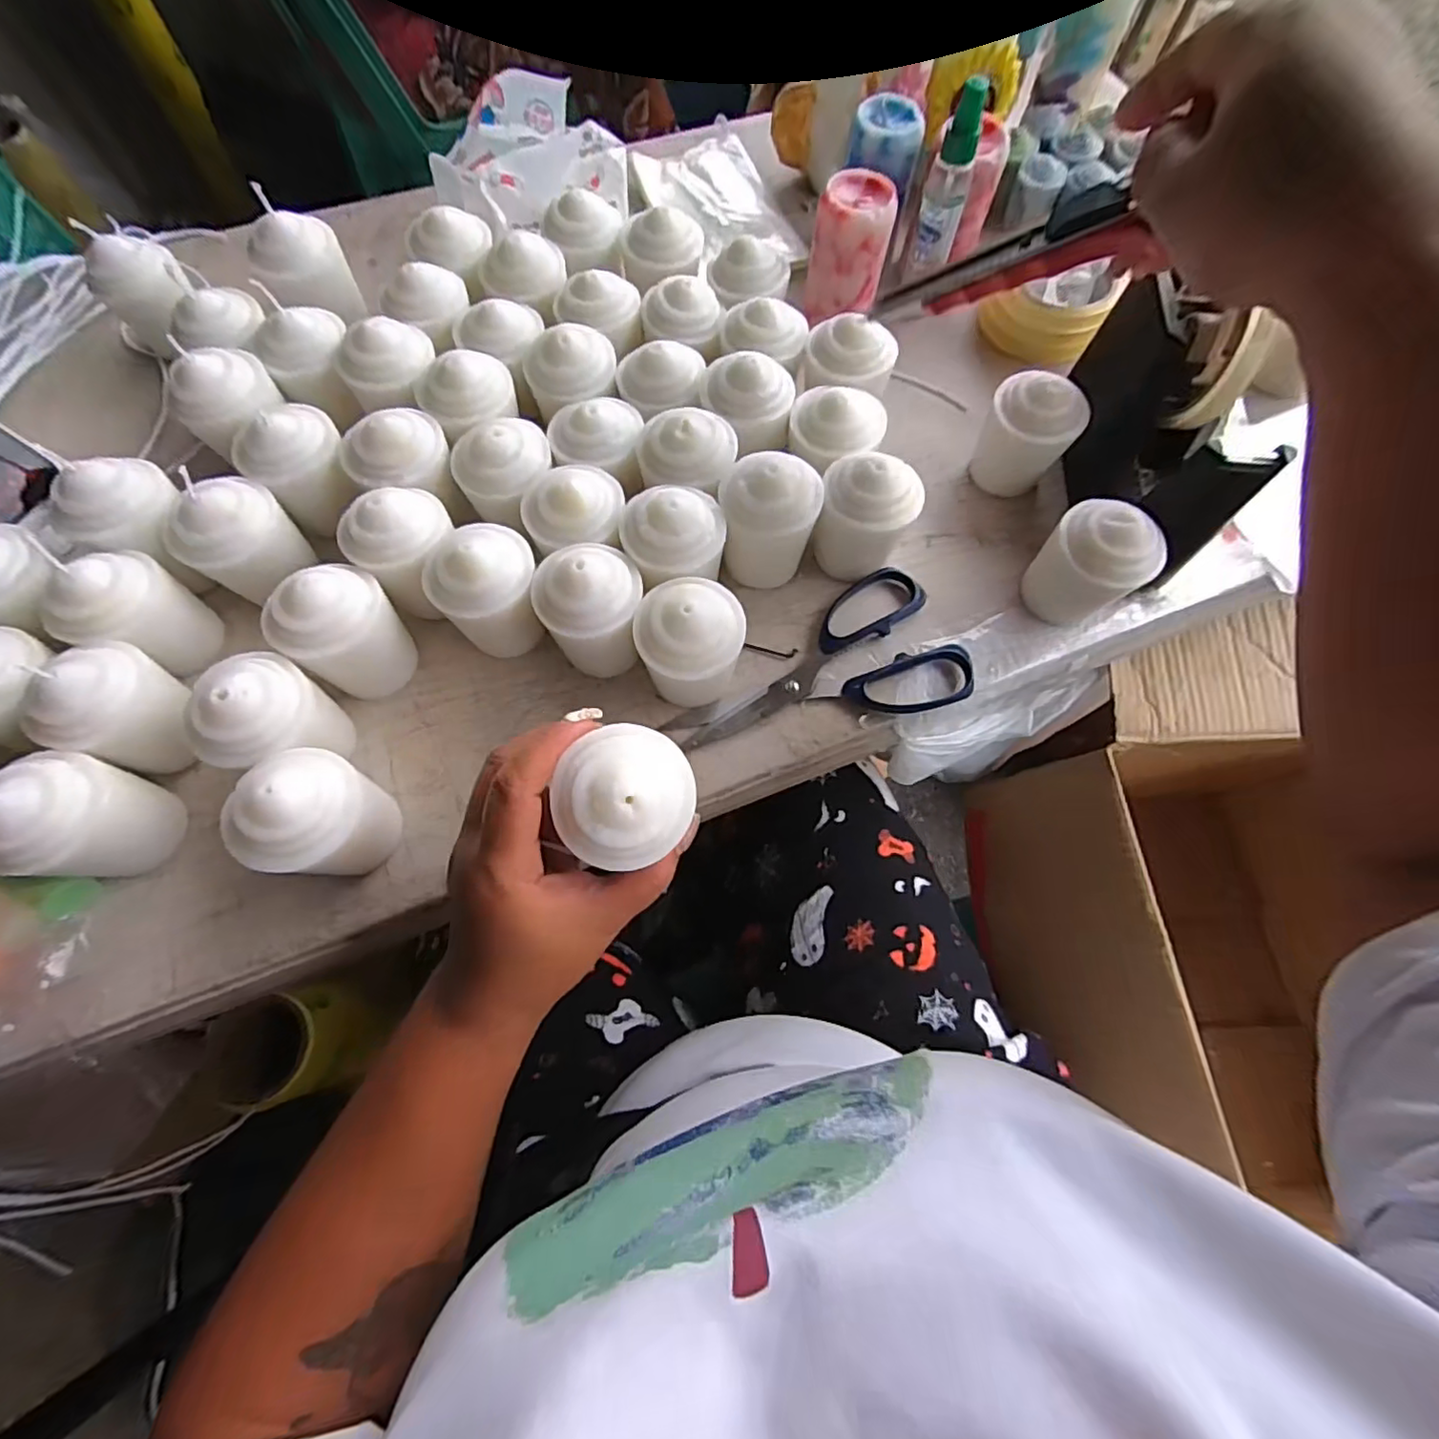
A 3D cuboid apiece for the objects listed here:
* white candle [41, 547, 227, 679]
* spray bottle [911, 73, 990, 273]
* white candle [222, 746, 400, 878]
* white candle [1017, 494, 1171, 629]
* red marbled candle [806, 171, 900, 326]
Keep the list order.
[{"bbox_3d":[-0.315,-0.059,0.334,0.048,0.075,0.053,11,71,2],"label":"white candle"},{"bbox_3d":[0.154,-0.357,0.408,0.029,0.102,0.026,18,72,5],"label":"spray bottle"},{"bbox_3d":[-0.192,0.046,0.295,0.045,0.066,0.053,11,71,2],"label":"white candle"},{"bbox_3d":[0.214,-0.089,0.357,0.049,0.077,0.053,0,71,-1],"label":"white candle"},{"bbox_3d":[0.090,-0.326,0.426,0.051,0.069,0.052,0,71,-1],"label":"red marbled candle"}]

